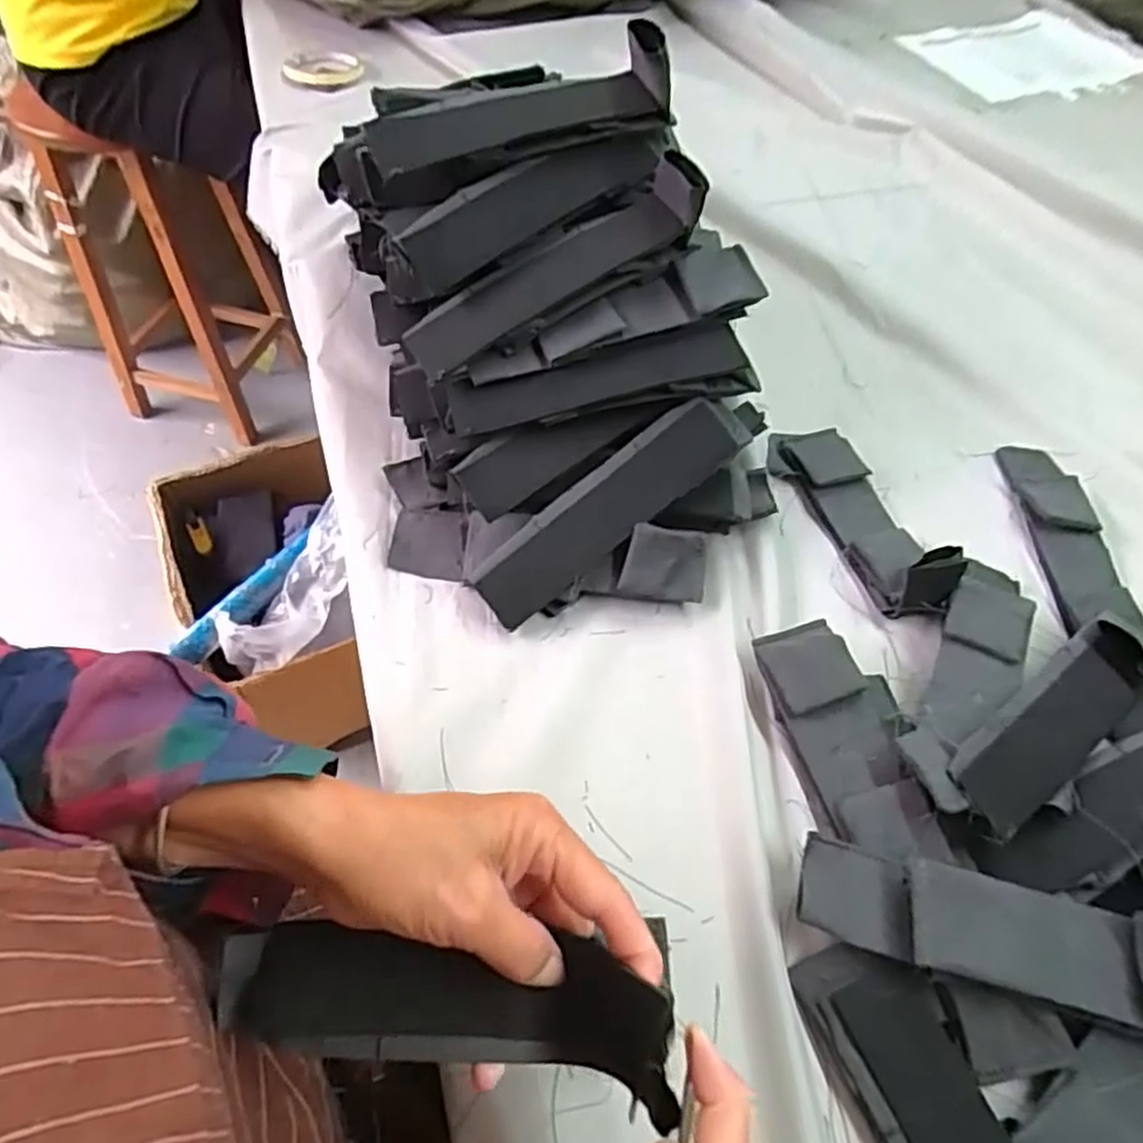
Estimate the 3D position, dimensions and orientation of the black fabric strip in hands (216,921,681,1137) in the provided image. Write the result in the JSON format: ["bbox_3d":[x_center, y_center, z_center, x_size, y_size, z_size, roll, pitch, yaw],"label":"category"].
[{"bbox_3d":[-0.050,0.165,0.283,0.176,0.017,0.047,3,53,8],"label":"black fabric strip in hands"}]

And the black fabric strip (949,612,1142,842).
[{"bbox_3d":[0.274,0.078,0.405,0.184,0.012,0.046,-27,71,-27],"label":"black fabric strip"}]

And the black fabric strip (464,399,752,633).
[{"bbox_3d":[0.024,-0.041,0.460,0.193,0.008,0.045,-39,85,-7],"label":"black fabric strip"}]

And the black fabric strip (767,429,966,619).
[{"bbox_3d":[0.192,-0.044,0.497,0.061,0.044,0.170,-16,55,-6],"label":"black fabric strip"}]

